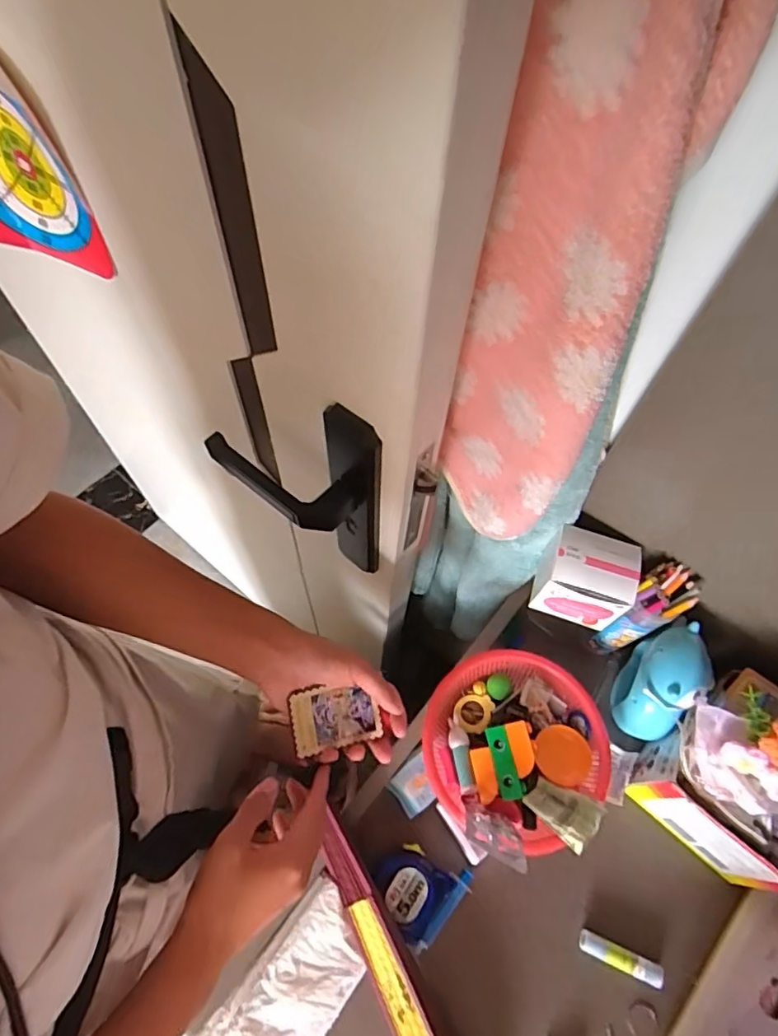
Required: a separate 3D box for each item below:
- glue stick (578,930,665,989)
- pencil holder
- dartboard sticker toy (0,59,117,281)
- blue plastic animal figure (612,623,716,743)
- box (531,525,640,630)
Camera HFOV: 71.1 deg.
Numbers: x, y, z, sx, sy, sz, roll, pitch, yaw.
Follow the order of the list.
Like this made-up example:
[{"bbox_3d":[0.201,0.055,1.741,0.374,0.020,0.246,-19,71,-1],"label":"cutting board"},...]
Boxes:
[{"bbox_3d":[0.212,0.403,0.497,0.073,0.011,0.018,21,62,9],"label":"glue stick"},{"bbox_3d":[0.261,0.102,0.573,0.058,0.156,0.047,-31,67,-18],"label":"pencil holder"},{"bbox_3d":[-0.311,-0.278,0.426,0.145,0.160,0.060,36,66,17],"label":"dartboard sticker toy"},{"bbox_3d":[0.271,0.170,0.556,0.056,0.135,0.091,28,64,13],"label":"blue plastic animal figure"},{"bbox_3d":[0.194,0.060,0.553,0.087,0.079,0.067,18,62,7],"label":"box"}]

